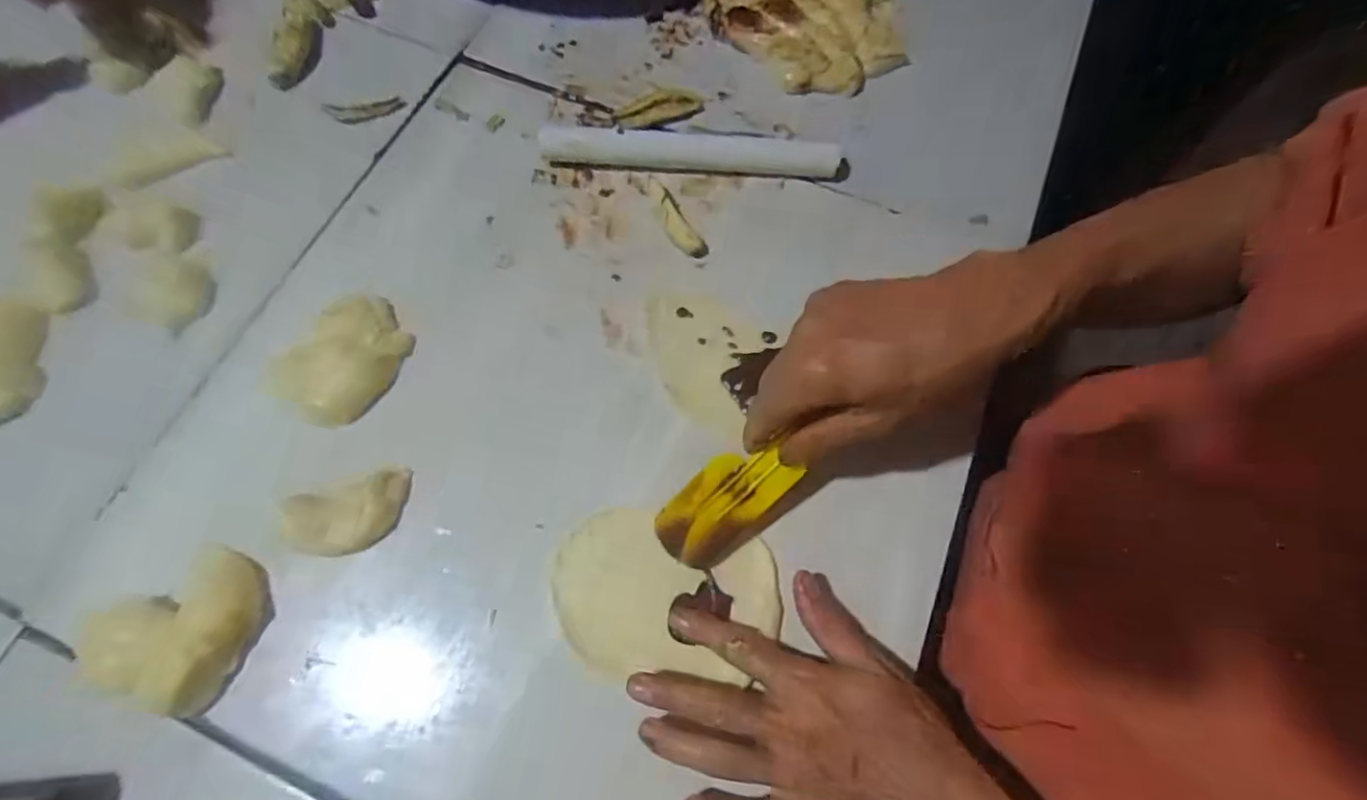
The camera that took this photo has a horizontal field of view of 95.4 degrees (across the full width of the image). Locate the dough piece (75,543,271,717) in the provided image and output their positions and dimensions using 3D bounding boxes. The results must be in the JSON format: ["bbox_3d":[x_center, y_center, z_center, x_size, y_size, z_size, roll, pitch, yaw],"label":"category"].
[{"bbox_3d":[-0.287,0.124,0.354,0.080,0.033,0.082,0,69,-1],"label":"dough piece"}]

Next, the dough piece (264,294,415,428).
[{"bbox_3d":[-0.227,-0.028,0.419,0.067,0.026,0.089,30,72,9],"label":"dough piece"}]

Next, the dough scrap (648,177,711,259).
[{"bbox_3d":[-0.009,-0.137,0.466,0.020,0.007,0.076,-31,73,-12],"label":"dough scrap"}]

